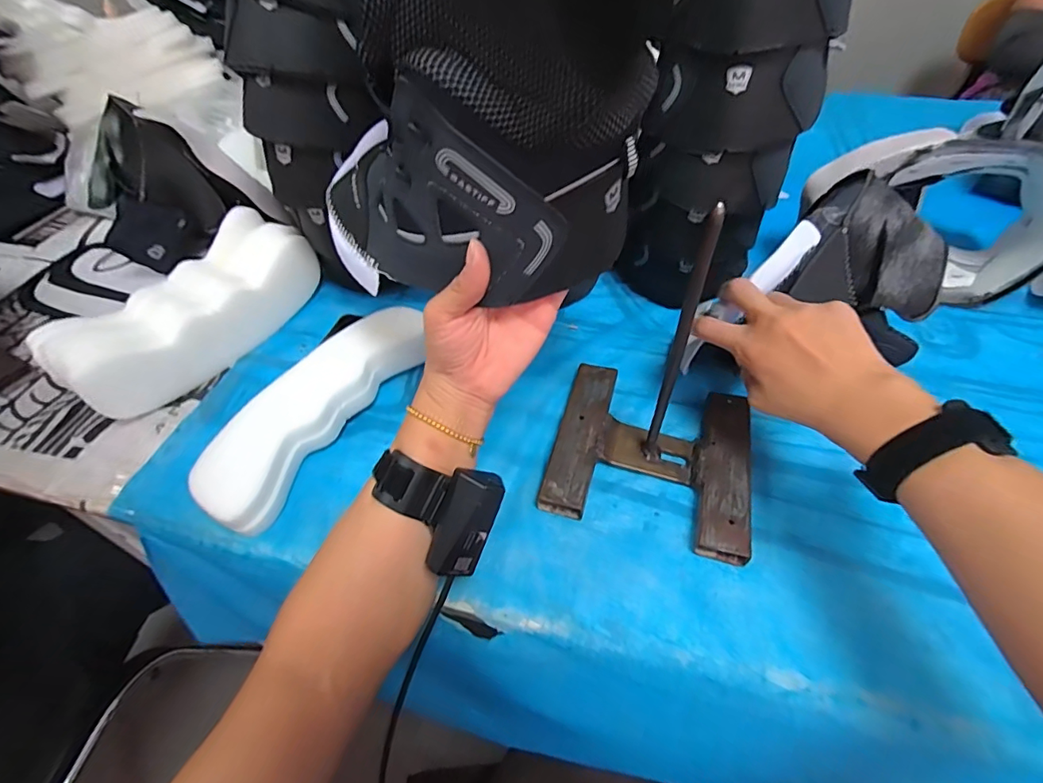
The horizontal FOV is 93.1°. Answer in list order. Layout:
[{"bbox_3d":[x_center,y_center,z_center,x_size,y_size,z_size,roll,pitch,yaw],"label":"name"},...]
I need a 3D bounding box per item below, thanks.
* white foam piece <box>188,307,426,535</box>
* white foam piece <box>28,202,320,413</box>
[{"bbox_3d":[-0.191,0.008,0.470,0.079,0.045,0.254,26,55,20],"label":"white foam piece"},{"bbox_3d":[-0.353,-0.079,0.543,0.094,0.095,0.277,25,54,23],"label":"white foam piece"}]

